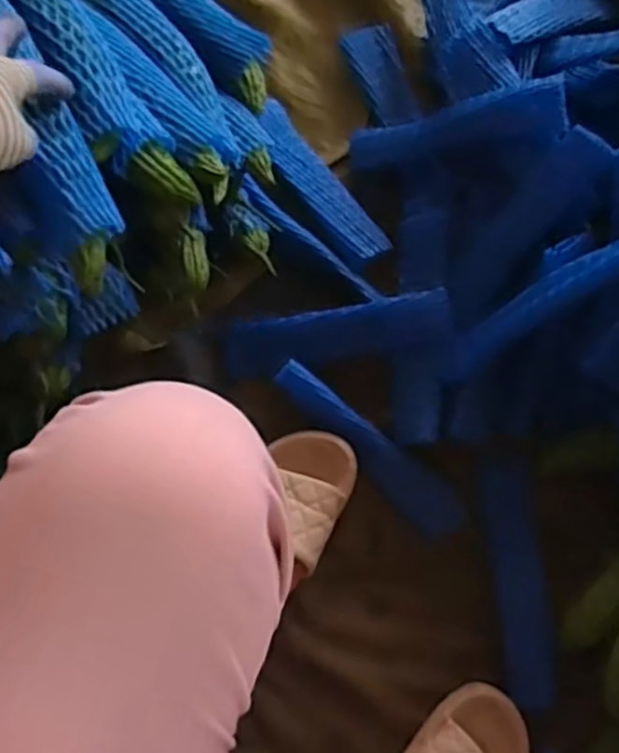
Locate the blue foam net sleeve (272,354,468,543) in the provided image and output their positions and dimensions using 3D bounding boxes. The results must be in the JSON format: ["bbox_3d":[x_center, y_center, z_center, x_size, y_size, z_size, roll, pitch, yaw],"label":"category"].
[{"bbox_3d":[0.058,0.074,0.729,0.232,0.025,0.042,42,81,8],"label":"blue foam net sleeve"}]

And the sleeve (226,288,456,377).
[{"bbox_3d":[0.027,-0.043,0.728,0.227,0.010,0.059,-9,78,14],"label":"sleeve"}]

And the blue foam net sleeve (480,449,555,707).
[{"bbox_3d":[0.209,0.199,0.706,0.063,0.032,0.239,-6,78,-1],"label":"blue foam net sleeve"}]

